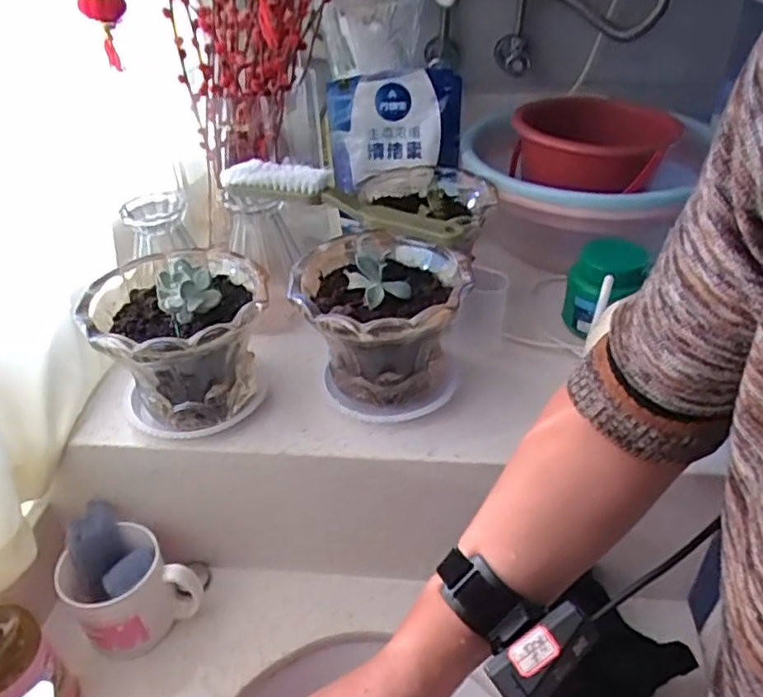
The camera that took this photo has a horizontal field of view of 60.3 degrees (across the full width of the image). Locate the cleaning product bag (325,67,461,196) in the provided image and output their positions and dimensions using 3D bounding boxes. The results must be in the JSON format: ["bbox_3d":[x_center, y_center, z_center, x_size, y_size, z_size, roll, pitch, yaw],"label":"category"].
[{"bbox_3d":[0.016,-0.251,0.760,0.152,0.130,0.033,-4,24,5],"label":"cleaning product bag"}]

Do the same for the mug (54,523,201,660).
[{"bbox_3d":[-0.237,0.231,0.635,0.114,0.107,0.083,-27,44,-27],"label":"mug"}]

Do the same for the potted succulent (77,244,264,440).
[{"bbox_3d":[-0.176,-0.009,0.599,0.153,0.146,0.160,-14,39,-13],"label":"potted succulent"}]

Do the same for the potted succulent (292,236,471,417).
[{"bbox_3d":[0.002,-0.018,0.612,0.150,0.129,0.151,-1,38,3],"label":"potted succulent"}]

